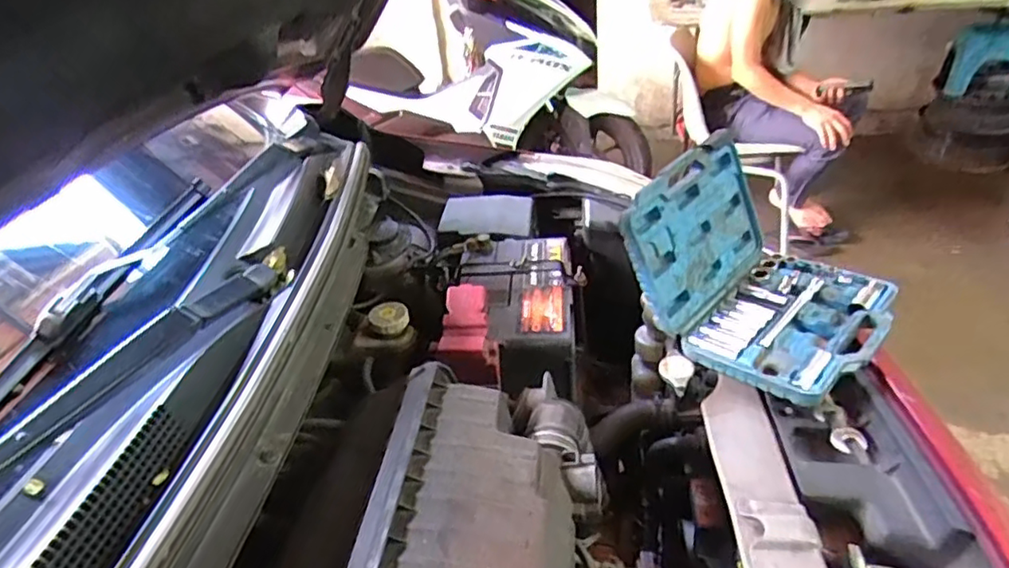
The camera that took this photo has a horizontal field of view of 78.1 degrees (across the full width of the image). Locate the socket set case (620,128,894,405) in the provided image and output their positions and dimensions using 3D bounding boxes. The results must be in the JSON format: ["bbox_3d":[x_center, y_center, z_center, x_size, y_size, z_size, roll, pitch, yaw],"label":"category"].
[{"bbox_3d":[0.334,-0.031,0.780,0.271,0.180,0.248,26,46,38],"label":"socket set case"}]

